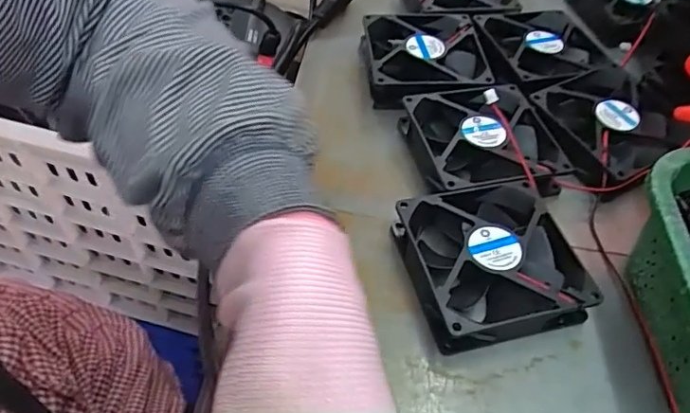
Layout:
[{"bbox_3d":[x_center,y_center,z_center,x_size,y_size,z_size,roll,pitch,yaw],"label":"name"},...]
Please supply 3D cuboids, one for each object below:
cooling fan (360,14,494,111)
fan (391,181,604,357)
[{"bbox_3d":[0.064,-0.120,0.452,0.092,0.035,0.104,2,50,-5],"label":"cooling fan"},{"bbox_3d":[0.083,0.031,0.324,0.095,0.027,0.093,-8,52,-13],"label":"fan"}]

